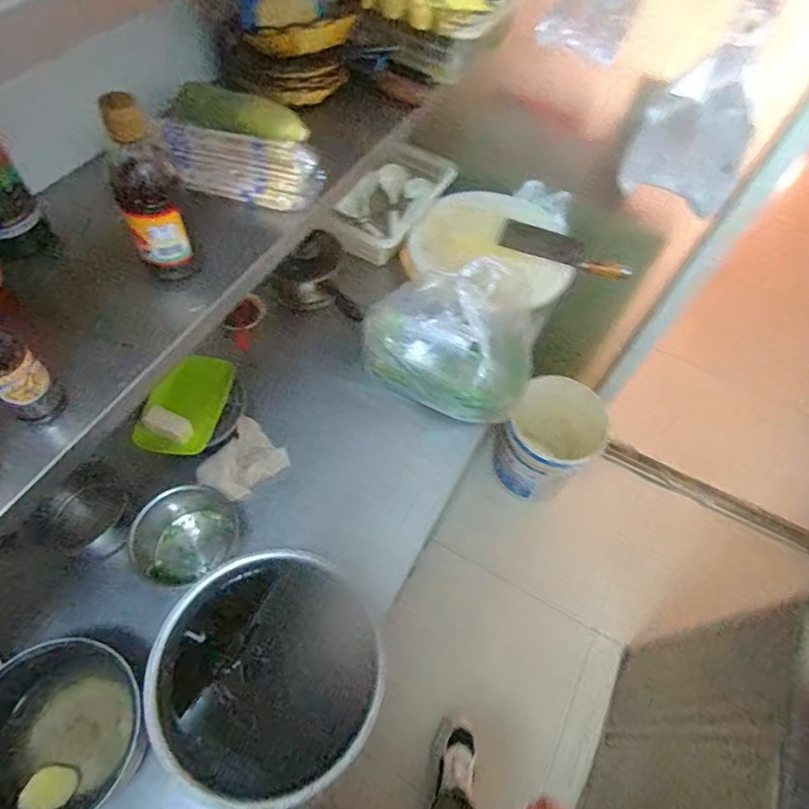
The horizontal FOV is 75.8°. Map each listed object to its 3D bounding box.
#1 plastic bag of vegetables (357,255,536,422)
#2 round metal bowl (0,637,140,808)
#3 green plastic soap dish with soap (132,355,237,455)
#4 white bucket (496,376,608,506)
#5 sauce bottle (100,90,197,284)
[{"bbox_3d":[0.096,-0.169,0.967,0.334,0.209,0.275,23,60,9],"label":"plastic bag of vegetables"},{"bbox_3d":[-0.436,0.418,0.644,0.205,0.086,0.207,2,58,-3],"label":"round metal bowl"},{"bbox_3d":[-0.340,-0.002,0.820,0.105,0.061,0.185,17,59,6],"label":"green plastic soap dish with soap"},{"bbox_3d":[0.445,0.118,1.620,0.268,0.319,0.255,2,58,-3],"label":"white bucket"},{"bbox_3d":[-0.262,-0.212,0.536,0.062,0.189,0.057,-18,62,-15],"label":"sauce bottle"}]

